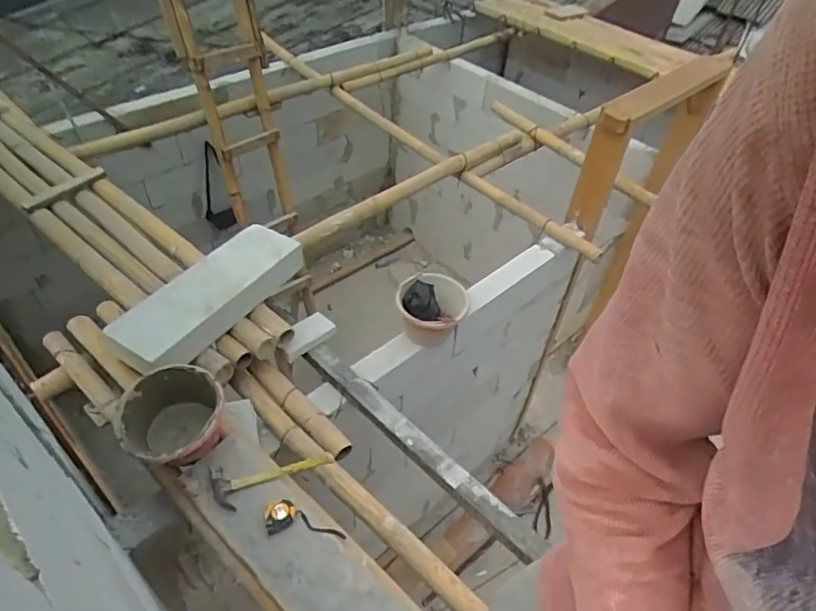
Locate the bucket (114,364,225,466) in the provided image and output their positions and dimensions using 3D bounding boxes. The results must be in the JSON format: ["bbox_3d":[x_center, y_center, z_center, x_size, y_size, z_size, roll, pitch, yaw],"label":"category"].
[{"bbox_3d":[-0.573,0.291,1.382,0.238,0.170,0.229,3,45,-3],"label":"bucket"}]

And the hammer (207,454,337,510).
[{"bbox_3d":[-0.326,0.424,1.363,0.291,0.033,0.105,-9,46,-14],"label":"hammer"}]

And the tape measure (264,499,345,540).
[{"bbox_3d":[-0.236,0.489,1.293,0.178,0.054,0.083,1,45,-4],"label":"tape measure"}]

